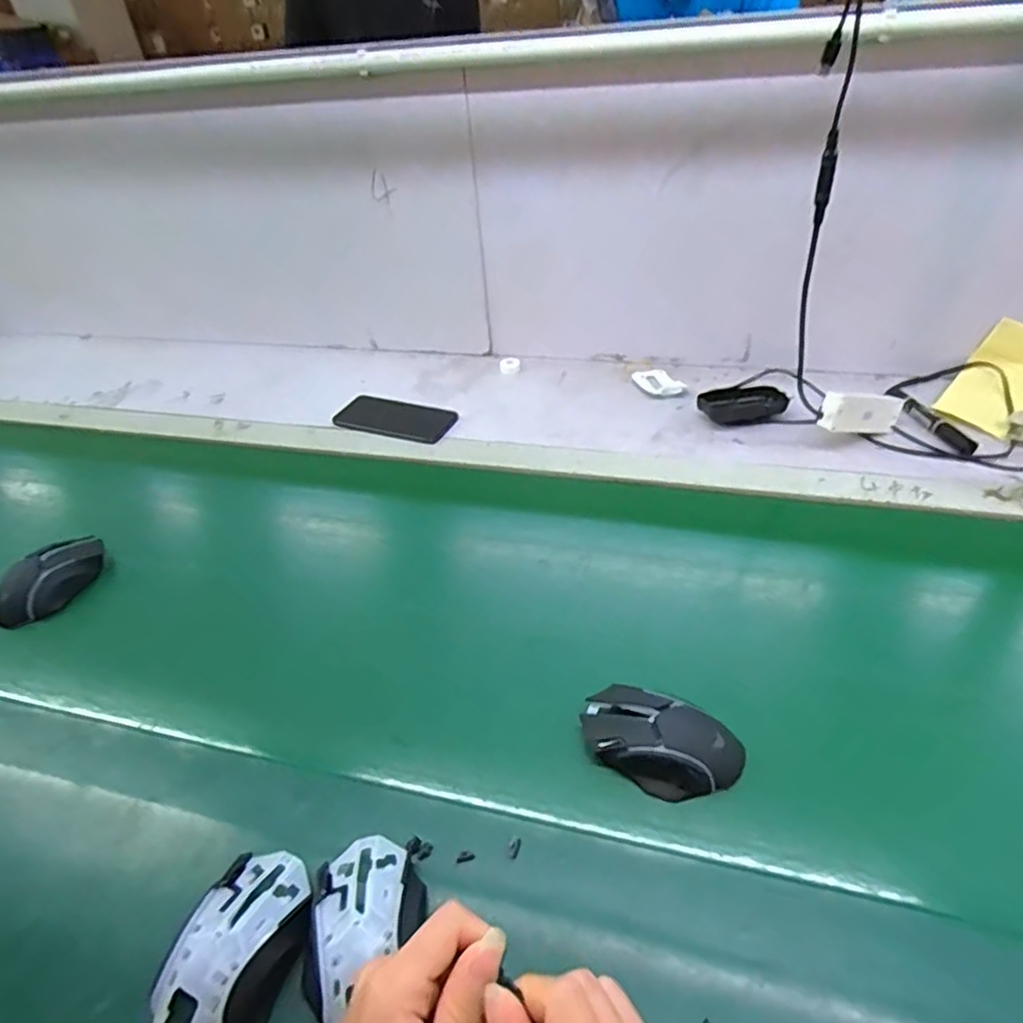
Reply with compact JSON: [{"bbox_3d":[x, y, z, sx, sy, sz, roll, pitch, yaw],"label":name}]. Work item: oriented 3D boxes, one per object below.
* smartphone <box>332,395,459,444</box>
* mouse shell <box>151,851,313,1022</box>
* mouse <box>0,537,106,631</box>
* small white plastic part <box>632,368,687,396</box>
[{"bbox_3d":[-0.157,-0.124,0.870,0.162,0.009,0.069,13,53,20],"label":"smartphone"},{"bbox_3d":[-0.168,0.272,0.395,0.068,0.033,0.113,11,44,19],"label":"mouse shell"},{"bbox_3d":[-0.473,0.067,0.661,0.051,0.045,0.110,28,51,33],"label":"mouse"},{"bbox_3d":[0.207,-0.182,0.903,0.054,0.004,0.078,-21,43,-16],"label":"small white plastic part"}]

